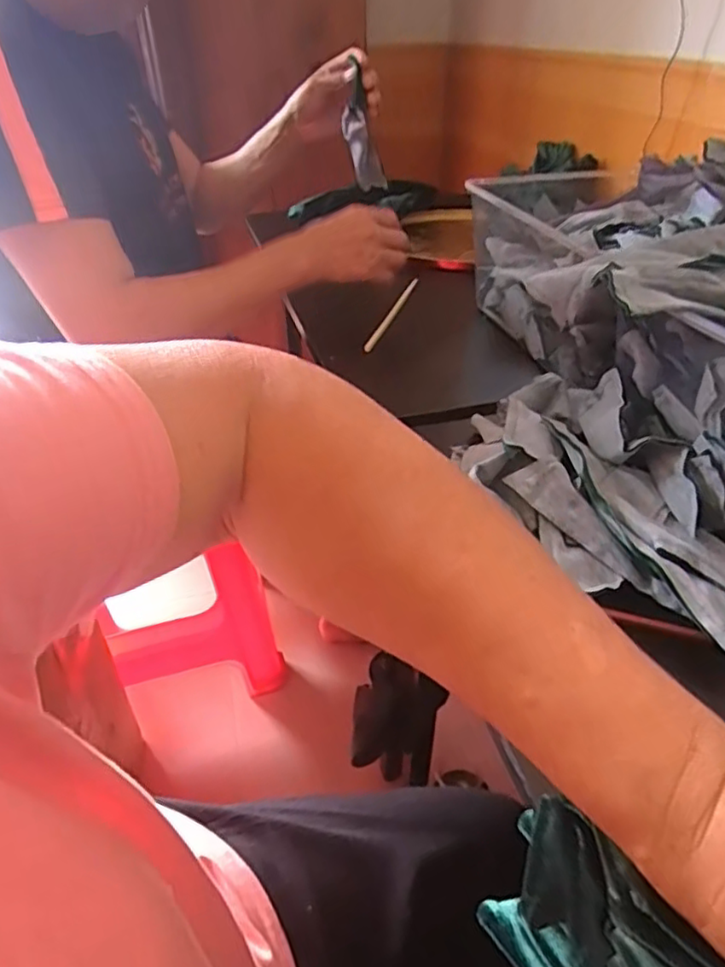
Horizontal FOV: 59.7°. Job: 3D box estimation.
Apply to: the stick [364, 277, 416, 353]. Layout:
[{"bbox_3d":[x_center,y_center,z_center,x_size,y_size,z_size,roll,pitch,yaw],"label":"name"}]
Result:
[{"bbox_3d":[0.042,-0.219,0.806,0.008,0.008,0.241,10,38,15],"label":"stick"}]

